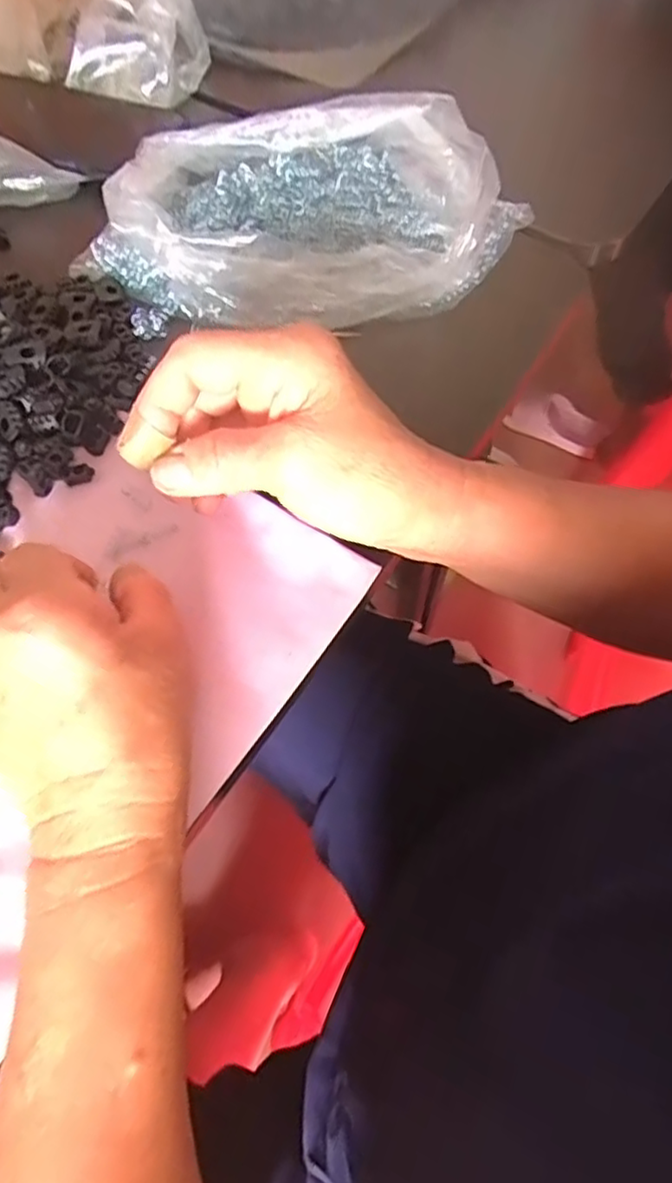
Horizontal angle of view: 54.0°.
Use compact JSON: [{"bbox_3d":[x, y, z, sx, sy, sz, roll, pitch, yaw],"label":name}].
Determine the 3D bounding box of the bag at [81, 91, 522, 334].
[{"bbox_3d":[-0.023,-0.219,0.379,0.253,0.053,0.131,3,64,3],"label":"bag"}]

